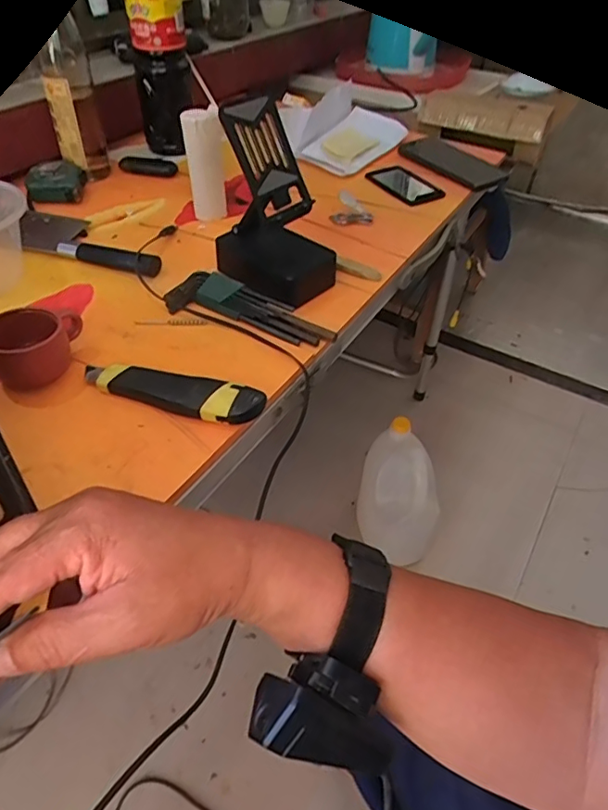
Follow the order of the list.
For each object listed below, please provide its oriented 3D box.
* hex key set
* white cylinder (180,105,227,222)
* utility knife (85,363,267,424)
[{"bbox_3d":[-0.052,-0.099,0.554,0.173,0.022,0.057,18,45,16],"label":"hex key set"},{"bbox_3d":[-0.120,-0.290,0.667,0.046,0.129,0.035,-3,43,-6],"label":"white cylinder"},{"bbox_3d":[-0.114,-0.014,0.464,0.159,0.021,0.043,14,44,12],"label":"utility knife"}]

